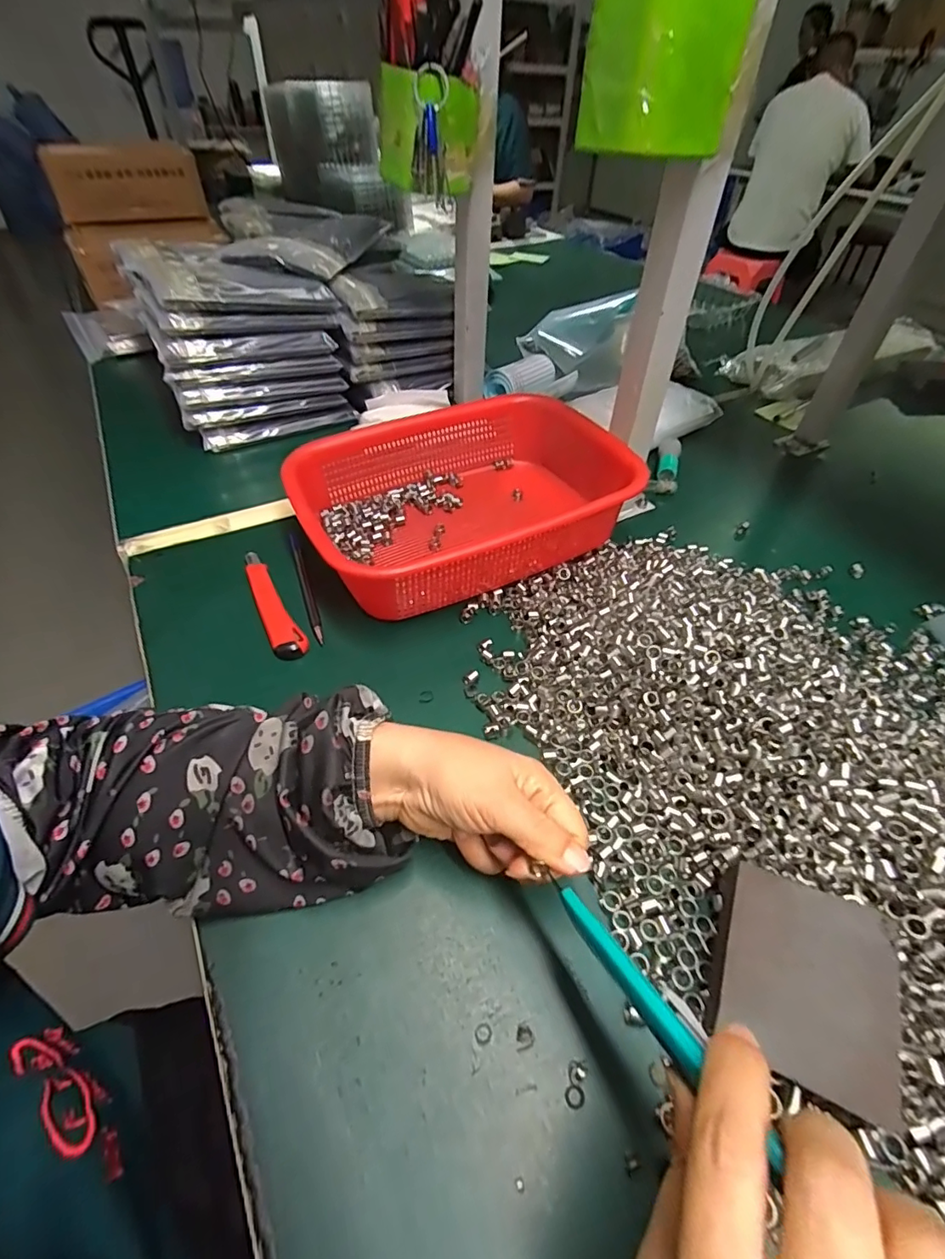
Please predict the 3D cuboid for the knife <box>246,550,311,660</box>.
[{"bbox_3d":[-0.165,-0.025,0.431,0.025,0.007,0.132,-21,50,-20],"label":"knife"}]

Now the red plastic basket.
[{"bbox_3d":[-0.003,-0.118,0.476,0.268,0.075,0.205,-18,49,-18],"label":"red plastic basket"}]

